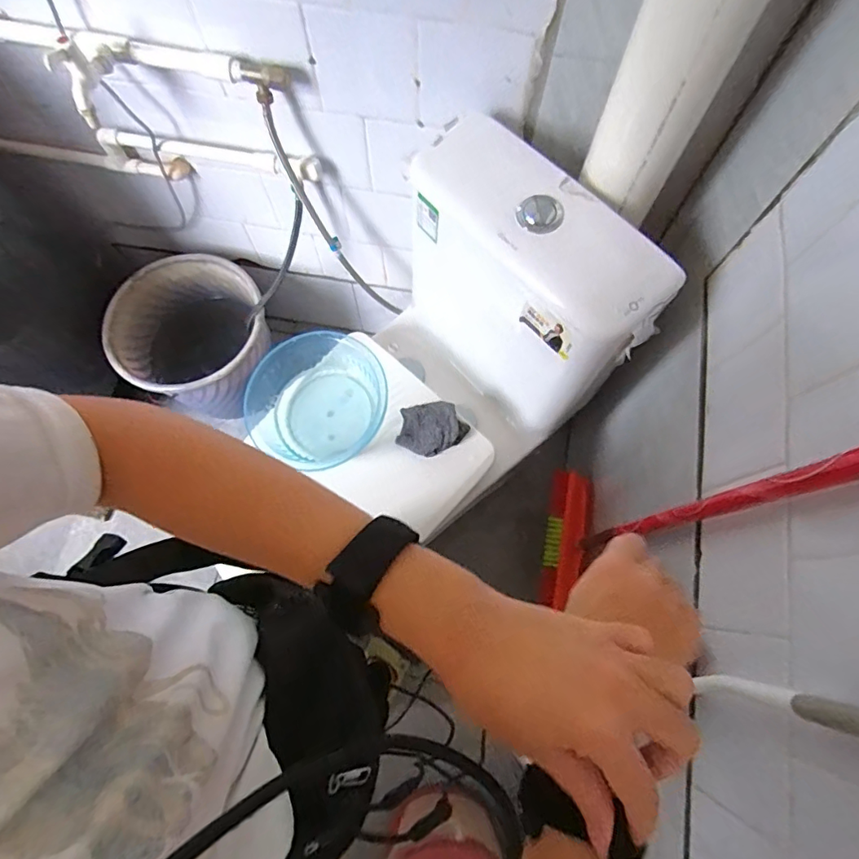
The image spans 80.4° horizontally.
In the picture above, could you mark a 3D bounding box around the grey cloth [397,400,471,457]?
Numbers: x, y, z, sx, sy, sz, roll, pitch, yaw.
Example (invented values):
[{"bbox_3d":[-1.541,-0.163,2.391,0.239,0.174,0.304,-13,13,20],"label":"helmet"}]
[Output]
[{"bbox_3d":[0.006,-0.001,0.861,0.113,0.029,0.089,11,72,3],"label":"grey cloth"}]

